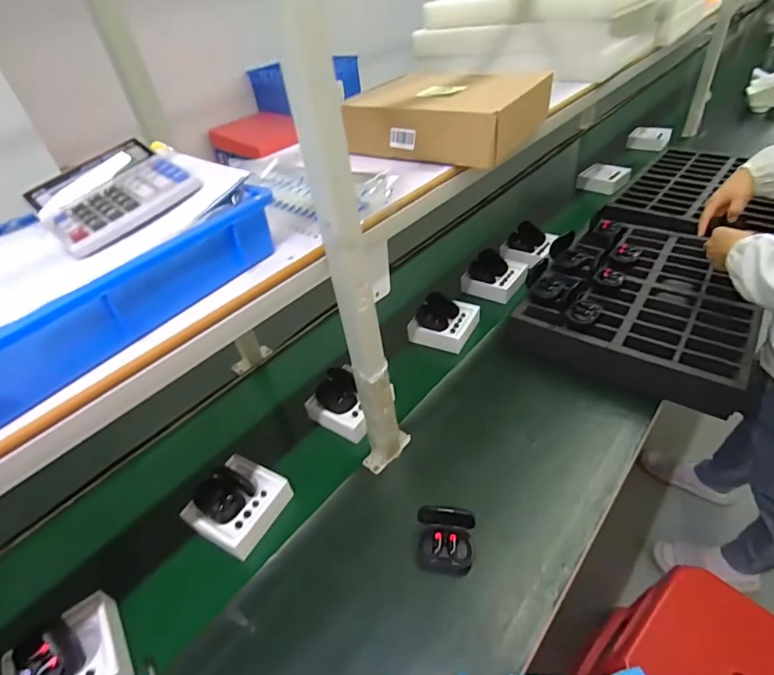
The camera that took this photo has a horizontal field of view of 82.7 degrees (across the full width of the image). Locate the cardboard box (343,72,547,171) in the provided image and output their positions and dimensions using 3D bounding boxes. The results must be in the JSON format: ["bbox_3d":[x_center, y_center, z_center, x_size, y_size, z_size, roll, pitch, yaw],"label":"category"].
[{"bbox_3d":[0.119,-0.409,0.810,0.283,0.084,0.286,16,43,27],"label":"cardboard box"}]

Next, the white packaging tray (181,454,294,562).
[{"bbox_3d":[-0.260,0.295,0.776,0.137,0.047,0.143,16,43,27],"label":"white packaging tray"}]

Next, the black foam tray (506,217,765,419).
[{"bbox_3d":[0.588,-0.095,0.991,0.439,0.104,0.551,25,48,35],"label":"black foam tray"}]

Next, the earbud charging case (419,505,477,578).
[{"bbox_3d":[0.091,0.320,0.687,0.087,0.089,0.070,3,39,13],"label":"earbud charging case"}]

